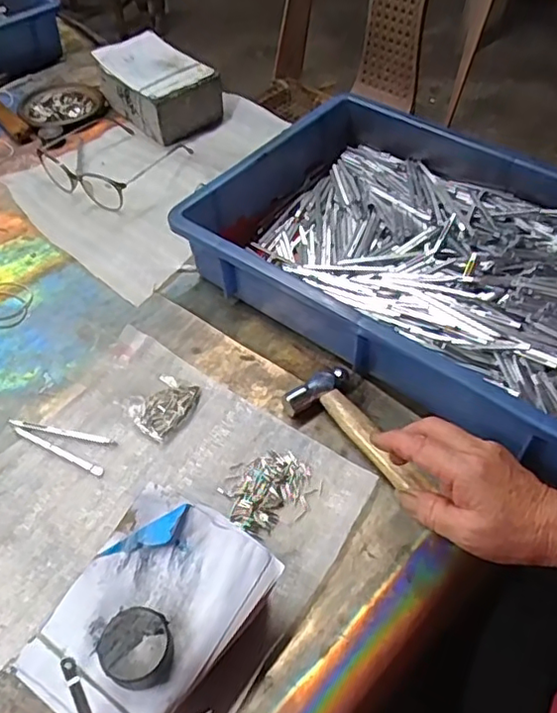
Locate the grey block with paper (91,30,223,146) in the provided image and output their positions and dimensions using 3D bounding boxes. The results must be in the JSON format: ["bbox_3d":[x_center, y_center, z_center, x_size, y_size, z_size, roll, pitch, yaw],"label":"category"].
[{"bbox_3d":[-0.156,-0.360,0.780,0.105,0.070,0.146,-34,57,-23],"label":"grey block with paper"}]

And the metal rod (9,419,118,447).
[{"bbox_3d":[-0.178,0.062,0.484,0.095,0.004,0.007,10,52,10],"label":"metal rod"}]

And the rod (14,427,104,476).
[{"bbox_3d":[-0.177,0.075,0.473,0.089,0.004,0.007,21,54,18],"label":"rod"}]

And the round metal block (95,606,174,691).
[{"bbox_3d":[-0.079,0.164,0.331,0.039,0.021,0.038,-1,51,1],"label":"round metal block"}]

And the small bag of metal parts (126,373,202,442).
[{"bbox_3d":[-0.095,0.038,0.494,0.040,0.021,0.058,31,58,24],"label":"small bag of metal parts"}]

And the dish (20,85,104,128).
[{"bbox_3d":[-0.305,-0.343,0.809,0.109,0.016,0.115,-1,51,1],"label":"dish"}]

